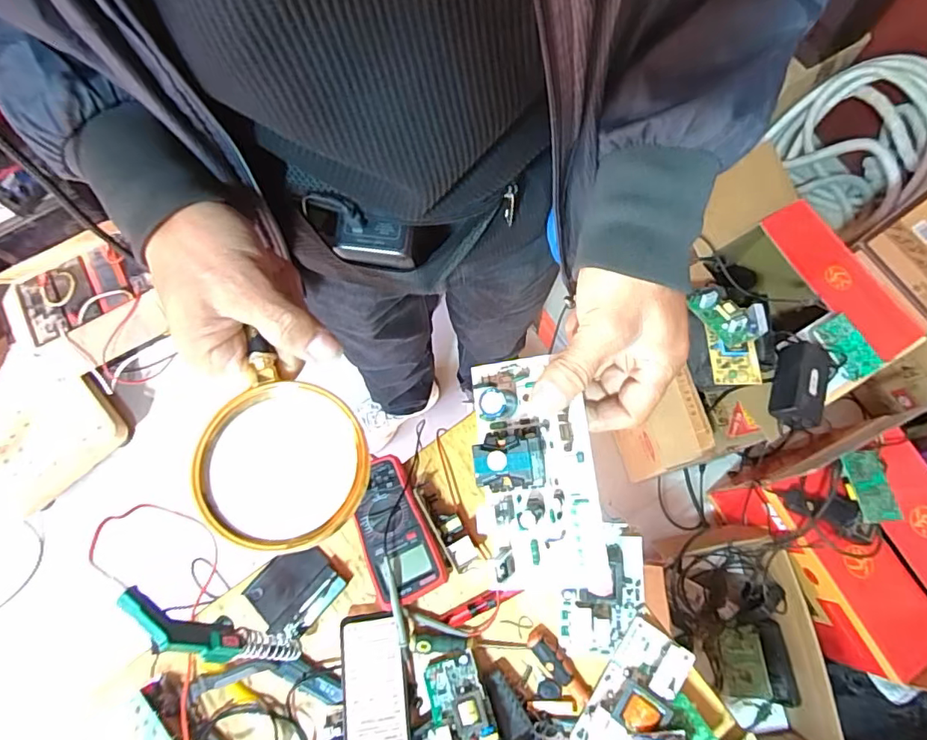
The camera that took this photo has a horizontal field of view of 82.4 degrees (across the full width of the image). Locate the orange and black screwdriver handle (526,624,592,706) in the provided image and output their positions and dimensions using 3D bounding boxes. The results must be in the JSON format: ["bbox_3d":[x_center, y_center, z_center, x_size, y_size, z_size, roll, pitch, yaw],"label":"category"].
[{"bbox_3d":[0.119,0.367,0.655,0.034,0.021,0.099,-38,76,-9],"label":"orange and black screwdriver handle"}]

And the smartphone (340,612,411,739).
[{"bbox_3d":[-0.108,0.387,0.641,0.076,0.013,0.163,-7,65,-4],"label":"smartphone"}]

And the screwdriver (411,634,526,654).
[{"bbox_3d":[0.005,0.347,0.669,0.145,0.021,0.021,4,74,-5],"label":"screwdriver"}]

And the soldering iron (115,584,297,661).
[{"bbox_3d":[-0.263,0.288,0.565,0.046,0.225,0.032,22,72,43],"label":"soldering iron"}]

